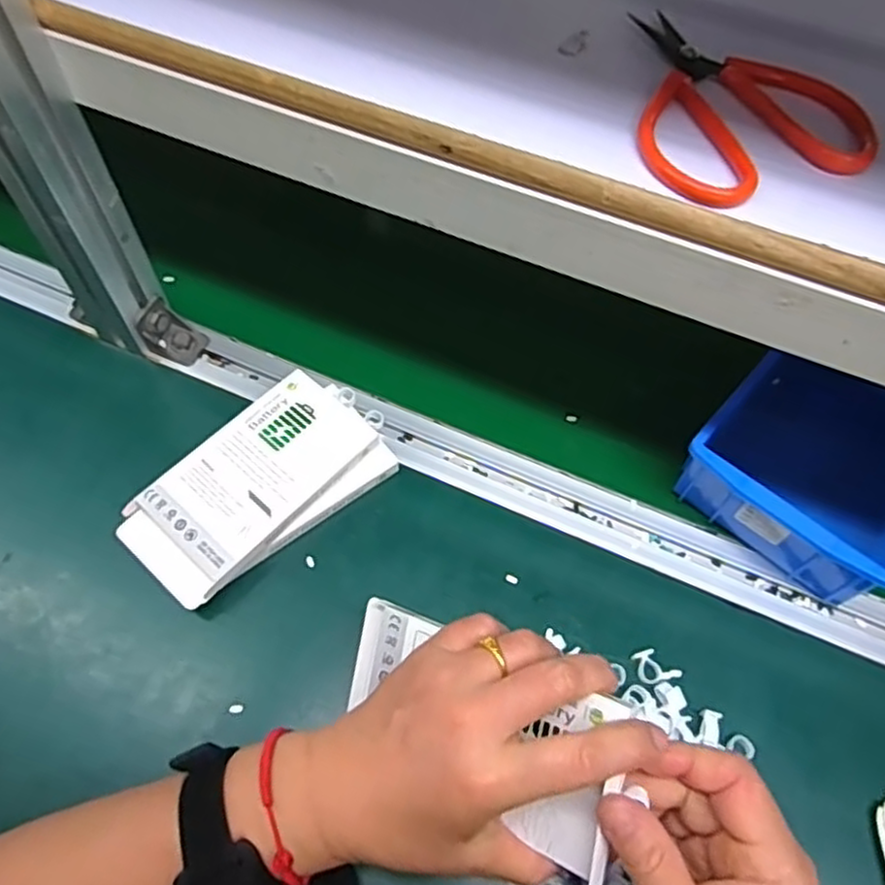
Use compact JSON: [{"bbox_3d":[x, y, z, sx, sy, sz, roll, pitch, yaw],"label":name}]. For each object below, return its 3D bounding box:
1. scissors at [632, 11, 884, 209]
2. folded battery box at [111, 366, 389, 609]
[{"bbox_3d":[0.120,-0.151,0.305,0.090,0.011,0.114,-18,62,-13],"label":"scissors"},{"bbox_3d":[-0.121,0.024,0.439,0.078,0.017,0.155,39,66,15],"label":"folded battery box"}]

